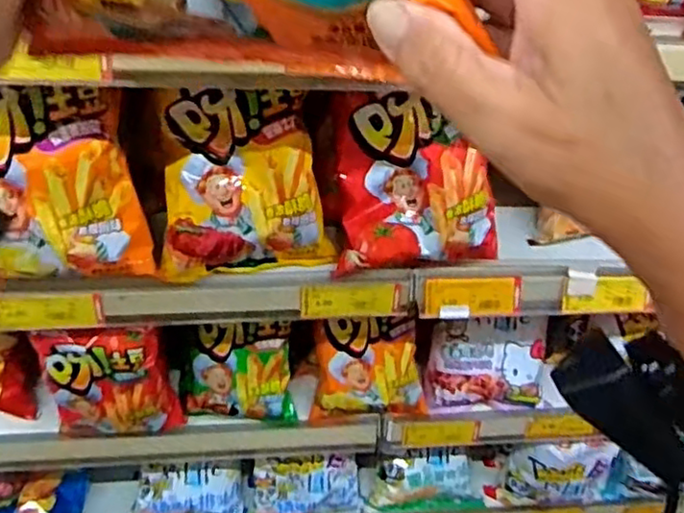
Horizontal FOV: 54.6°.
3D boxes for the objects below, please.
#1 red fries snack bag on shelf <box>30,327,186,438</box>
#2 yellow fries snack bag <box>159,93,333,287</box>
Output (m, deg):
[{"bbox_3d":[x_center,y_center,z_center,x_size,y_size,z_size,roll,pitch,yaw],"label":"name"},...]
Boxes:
[{"bbox_3d":[-0.245,0.135,0.701,0.129,0.166,0.045,-6,43,-13],"label":"red fries snack bag on shelf"},{"bbox_3d":[-0.087,-0.064,0.601,0.157,0.156,0.069,-6,43,-13],"label":"yellow fries snack bag"}]

